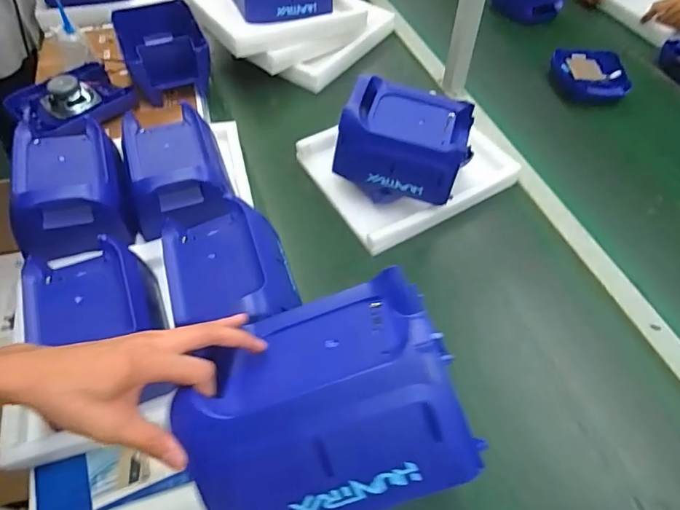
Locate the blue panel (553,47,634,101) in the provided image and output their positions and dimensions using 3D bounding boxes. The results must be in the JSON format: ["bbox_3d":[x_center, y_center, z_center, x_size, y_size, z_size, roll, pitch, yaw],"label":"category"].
[{"bbox_3d":[0.608,-0.433,1.116,0.147,0.053,0.193,1,56,-1],"label":"blue panel"}]

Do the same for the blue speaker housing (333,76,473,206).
[{"bbox_3d":[0.109,-0.200,0.802,0.217,0.155,0.150,8,56,3],"label":"blue speaker housing"}]

